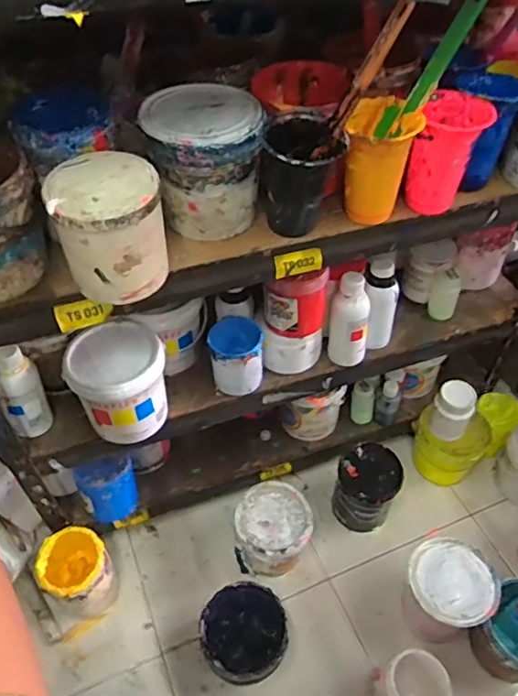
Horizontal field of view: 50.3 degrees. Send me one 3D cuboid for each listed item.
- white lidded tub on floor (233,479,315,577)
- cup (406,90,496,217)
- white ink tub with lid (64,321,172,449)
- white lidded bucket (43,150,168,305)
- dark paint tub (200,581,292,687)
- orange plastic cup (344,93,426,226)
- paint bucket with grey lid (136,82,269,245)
[{"bbox_3d":[0.022,0.319,0.955,0.120,0.136,0.122,0,49,0],"label":"white lidded tub on floor"},{"bbox_3d":[0.218,-0.225,0.647,0.073,0.117,0.078,0,49,0],"label":"cup"},{"bbox_3d":[-0.189,0.046,0.757,0.122,0.120,0.118,0,49,0],"label":"white ink tub with lid"},{"bbox_3d":[-0.146,-0.116,0.555,0.102,0.116,0.096,0,49,0],"label":"white lidded bucket"},{"bbox_3d":[-0.023,0.434,0.835,0.123,0.116,0.125,0,49,0],"label":"dark paint tub"},{"bbox_3d":[0.133,-0.204,0.624,0.073,0.126,0.075,0,49,0],"label":"orange plastic cup"},{"bbox_3d":[-0.061,-0.203,0.621,0.118,0.126,0.117,0,49,0],"label":"paint bucket with grey lid"}]

